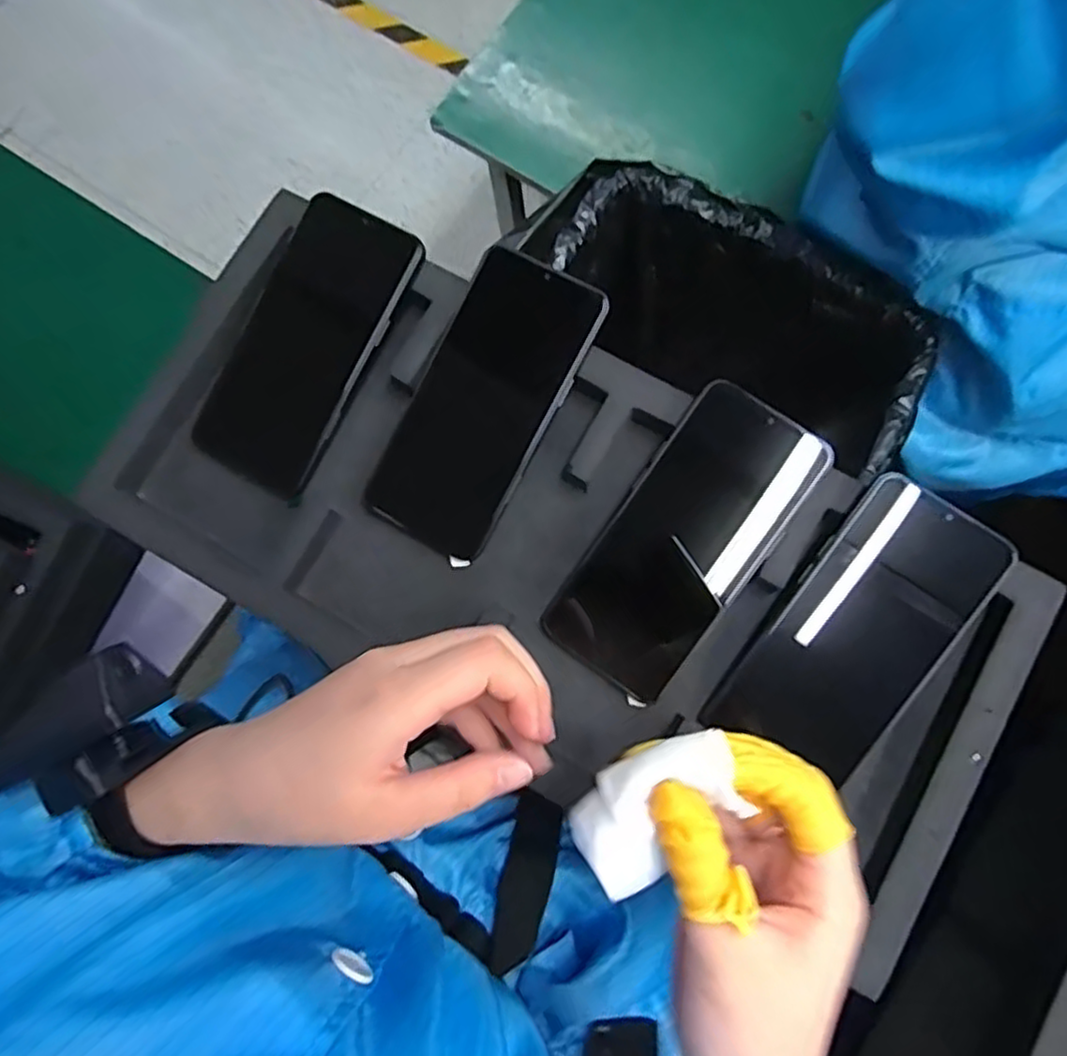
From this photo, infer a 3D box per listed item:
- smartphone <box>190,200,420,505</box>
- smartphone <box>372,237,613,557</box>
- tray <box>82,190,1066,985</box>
[{"bbox_3d":[-0.133,-0.106,0.405,0.080,0.016,0.167,30,93,5],"label":"smartphone"},{"bbox_3d":[-0.029,-0.068,0.388,0.076,0.010,0.164,29,96,5],"label":"smartphone"},{"bbox_3d":[0.009,0.003,0.376,0.488,0.045,0.237,29,83,8],"label":"tray"}]

